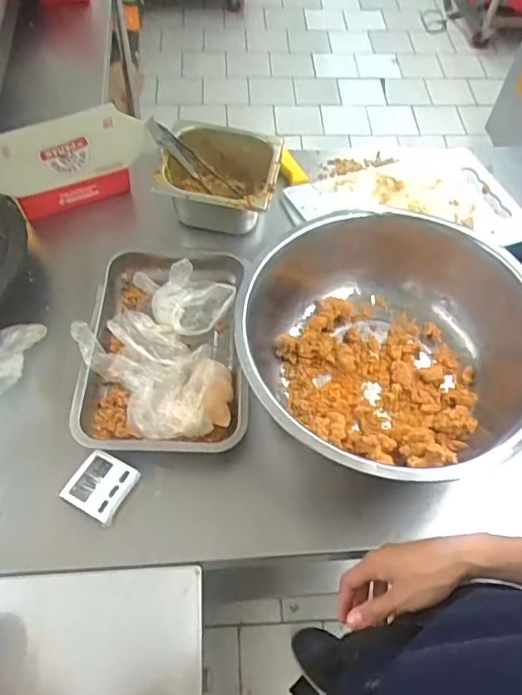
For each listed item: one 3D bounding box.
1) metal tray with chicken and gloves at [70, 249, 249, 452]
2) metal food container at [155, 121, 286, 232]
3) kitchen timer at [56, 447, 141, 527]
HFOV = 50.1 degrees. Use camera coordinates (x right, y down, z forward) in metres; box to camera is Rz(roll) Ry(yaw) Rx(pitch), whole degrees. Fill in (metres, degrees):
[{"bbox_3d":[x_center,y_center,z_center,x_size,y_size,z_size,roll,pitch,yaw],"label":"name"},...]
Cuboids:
[{"bbox_3d":[-0.124,-0.015,0.746,0.215,0.055,0.322,1,58,-2],"label":"metal tray with chicken and gloves"},{"bbox_3d":[-0.063,-0.249,0.869,0.167,0.116,0.143,11,58,5],"label":"metal food container"},{"bbox_3d":[-0.187,0.161,0.651,0.067,0.018,0.068,26,60,13],"label":"kitchen timer"}]

